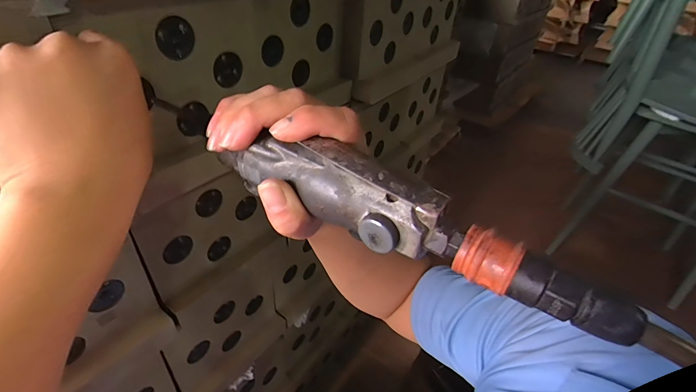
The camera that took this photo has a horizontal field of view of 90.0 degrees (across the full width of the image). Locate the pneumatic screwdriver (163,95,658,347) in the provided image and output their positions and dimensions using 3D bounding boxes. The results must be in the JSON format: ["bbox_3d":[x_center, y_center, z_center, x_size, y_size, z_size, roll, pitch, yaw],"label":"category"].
[{"bbox_3d":[0.027,0.005,0.185,0.216,0.033,0.036,26,43,23],"label":"pneumatic screwdriver"}]

